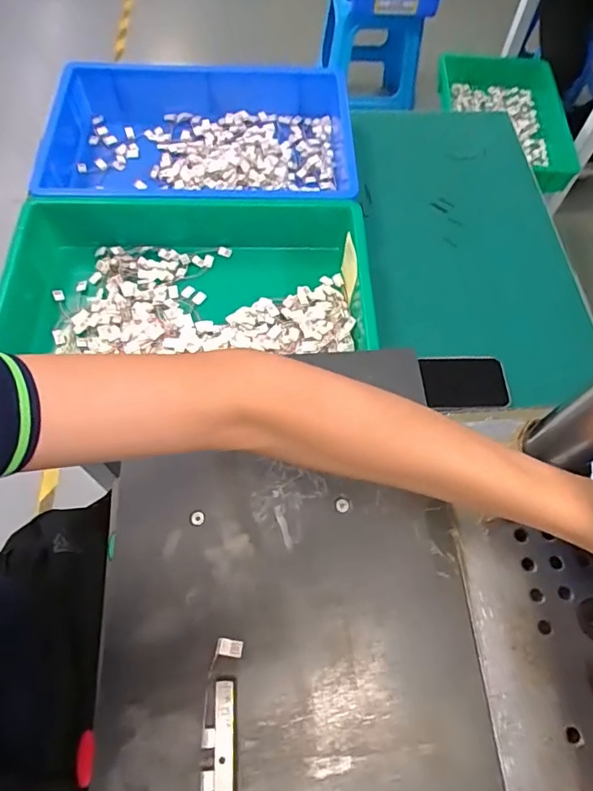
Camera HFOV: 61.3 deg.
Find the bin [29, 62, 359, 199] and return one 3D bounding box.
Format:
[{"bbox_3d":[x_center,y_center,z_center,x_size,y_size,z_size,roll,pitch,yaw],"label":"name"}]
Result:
[{"bbox_3d":[-0.131,-0.357,0.722,0.451,0.091,0.250,-5,63,-6],"label":"bin"}]

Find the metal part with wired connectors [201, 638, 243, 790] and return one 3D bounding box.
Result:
[{"bbox_3d":[-0.055,0.260,0.359,0.027,0.016,0.150,-1,64,-3],"label":"metal part with wired connectors"}]

